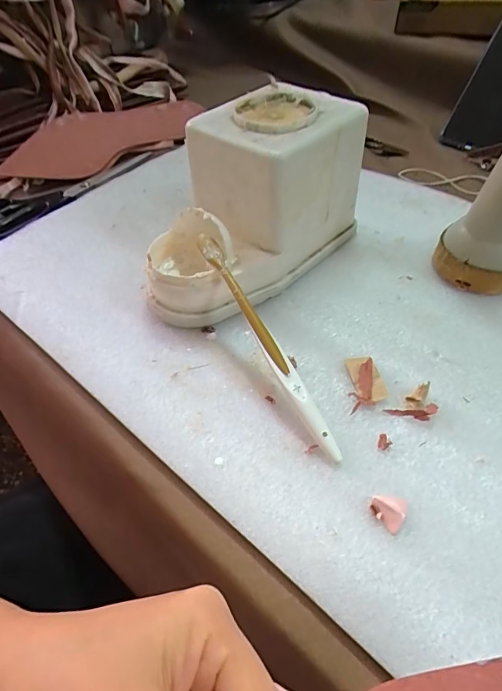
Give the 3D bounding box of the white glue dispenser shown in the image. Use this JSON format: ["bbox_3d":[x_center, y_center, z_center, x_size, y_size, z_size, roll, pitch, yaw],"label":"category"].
[{"bbox_3d":[-0.007,-0.115,0.345,0.109,0.110,0.197,36,63,28],"label":"white glue dispenser"}]

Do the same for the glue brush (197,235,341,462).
[{"bbox_3d":[0.008,-0.006,0.289,0.014,0.009,0.184,-24,70,-17],"label":"glue brush"}]

